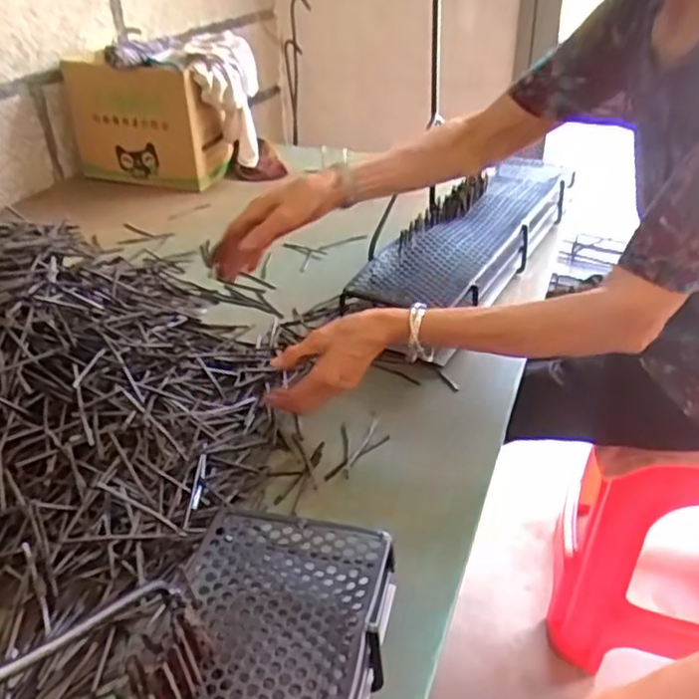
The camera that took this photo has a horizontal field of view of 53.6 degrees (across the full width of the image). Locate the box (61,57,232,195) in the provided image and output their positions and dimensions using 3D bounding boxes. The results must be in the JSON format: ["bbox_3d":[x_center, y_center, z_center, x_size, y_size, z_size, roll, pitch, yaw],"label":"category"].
[{"bbox_3d":[-0.423,-0.469,1.437,0.315,0.237,0.103,11,35,19],"label":"box"}]

